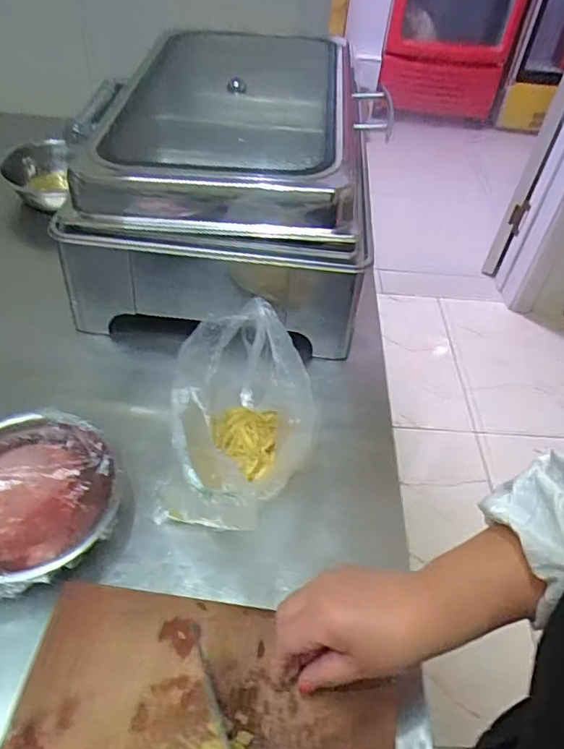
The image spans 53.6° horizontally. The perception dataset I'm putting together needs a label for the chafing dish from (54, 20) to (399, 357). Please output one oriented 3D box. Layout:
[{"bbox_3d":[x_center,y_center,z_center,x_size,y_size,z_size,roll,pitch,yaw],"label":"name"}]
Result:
[{"bbox_3d":[-0.070,-0.308,0.822,0.362,0.212,0.559,6,46,-1],"label":"chafing dish"}]

